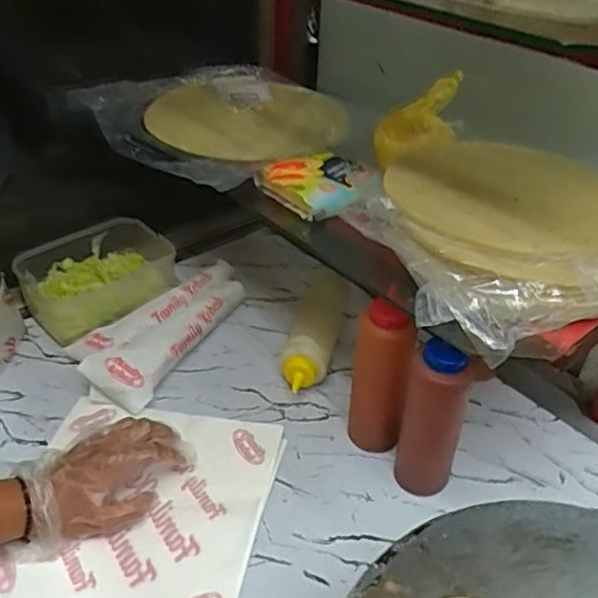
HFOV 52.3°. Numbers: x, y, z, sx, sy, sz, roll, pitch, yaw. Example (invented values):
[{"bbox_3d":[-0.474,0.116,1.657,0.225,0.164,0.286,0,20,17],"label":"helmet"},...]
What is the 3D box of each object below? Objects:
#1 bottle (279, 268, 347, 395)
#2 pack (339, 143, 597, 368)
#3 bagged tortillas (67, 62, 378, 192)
[{"bbox_3d":[0.027,0.034,0.840,0.058,0.055,0.261,13,39,8],"label":"bottle"},{"bbox_3d":[0.191,-0.069,0.541,0.250,0.055,0.243,-11,42,-20],"label":"pack"},{"bbox_3d":[-0.085,-0.240,0.786,0.309,0.045,0.308,4,39,-3],"label":"bagged tortillas"}]

